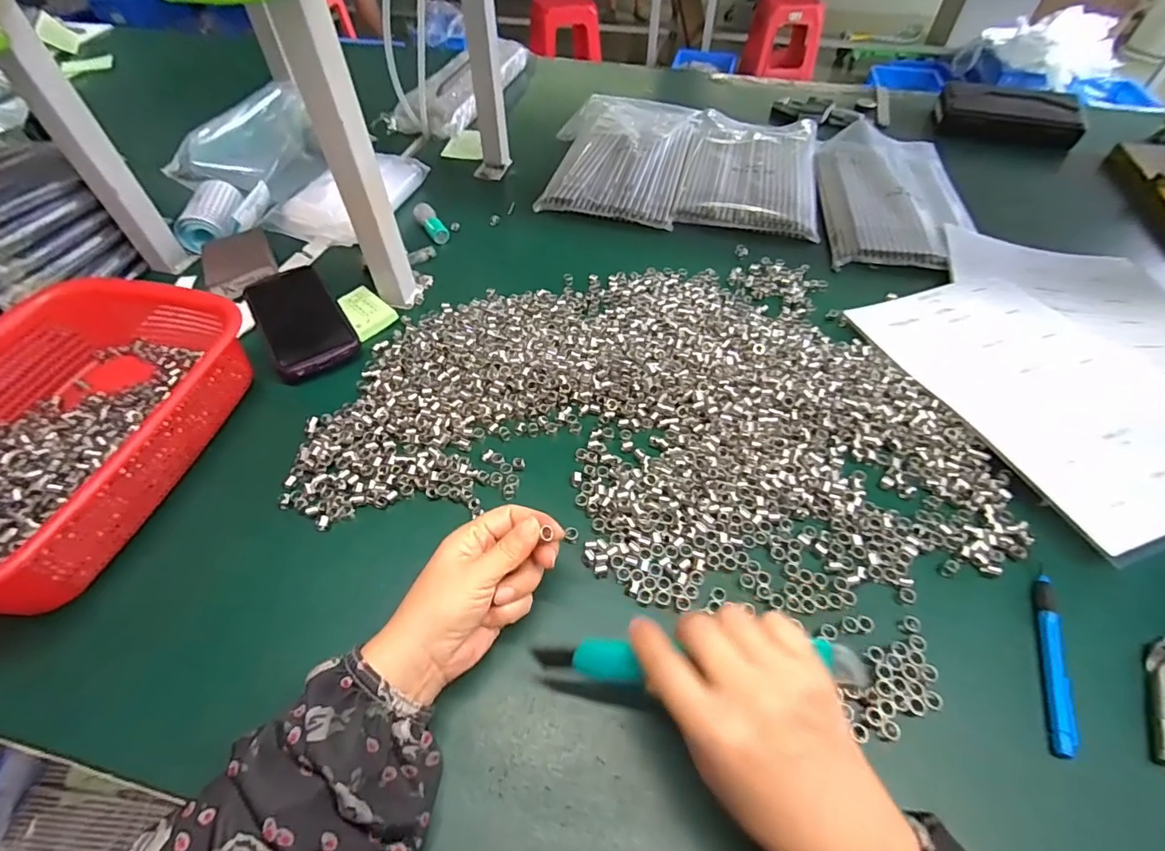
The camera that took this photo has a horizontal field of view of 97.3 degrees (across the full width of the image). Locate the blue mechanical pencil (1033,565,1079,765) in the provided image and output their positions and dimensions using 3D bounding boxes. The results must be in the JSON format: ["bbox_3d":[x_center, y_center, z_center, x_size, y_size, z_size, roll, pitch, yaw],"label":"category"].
[{"bbox_3d":[0.305,0.148,0.329,0.012,0.015,0.120,20,54,15],"label":"blue mechanical pencil"}]

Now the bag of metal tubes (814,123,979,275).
[{"bbox_3d":[0.419,-0.318,0.687,0.192,0.022,0.325,8,52,6],"label":"bag of metal tubes"}]

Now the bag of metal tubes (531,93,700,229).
[{"bbox_3d":[0.054,-0.401,0.751,0.199,0.029,0.311,12,53,10],"label":"bag of metal tubes"}]

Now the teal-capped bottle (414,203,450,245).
[{"bbox_3d":[-0.189,-0.254,0.639,0.025,0.020,0.063,-24,56,-18],"label":"teal-capped bottle"}]

